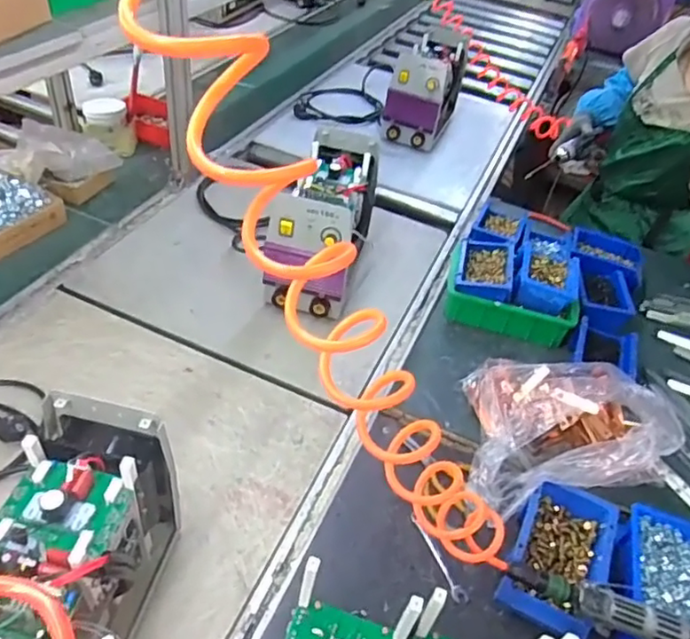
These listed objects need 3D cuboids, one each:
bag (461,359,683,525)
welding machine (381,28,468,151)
[{"bbox_3d":[0.321,0.150,0.905,0.302,0.116,0.235,-5,44,-14],"label":"bag"},{"bbox_3d":[0.235,-0.657,1.701,0.158,0.229,0.304,20,44,13],"label":"welding machine"}]

